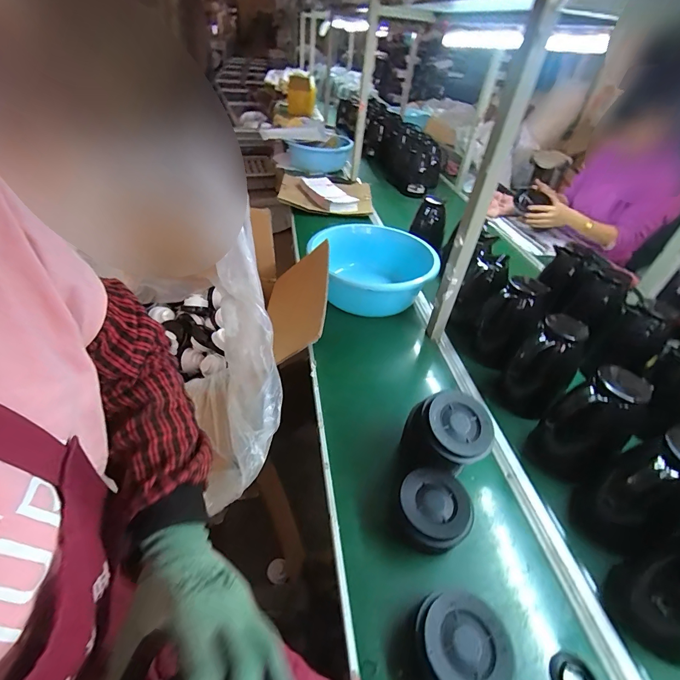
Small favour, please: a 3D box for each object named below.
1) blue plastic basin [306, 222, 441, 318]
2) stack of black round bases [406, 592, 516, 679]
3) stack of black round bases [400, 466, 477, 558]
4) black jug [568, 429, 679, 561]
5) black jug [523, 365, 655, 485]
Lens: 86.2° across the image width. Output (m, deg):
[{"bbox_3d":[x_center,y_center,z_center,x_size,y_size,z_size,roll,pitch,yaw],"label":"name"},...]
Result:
[{"bbox_3d":[0.100,-0.219,1.135,0.331,0.180,0.388,-7,42,-14],"label":"blue plastic basin"},{"bbox_3d":[0.153,0.406,0.480,0.120,0.052,0.120,-31,52,-35],"label":"stack of black round bases"},{"bbox_3d":[0.154,0.289,0.607,0.115,0.064,0.117,16,42,13],"label":"stack of black round bases"},{"bbox_3d":[0.460,0.248,0.557,0.108,0.230,0.104,-31,52,-35],"label":"black jug"},{"bbox_3d":[0.471,0.167,0.689,0.119,0.261,0.102,6,41,1],"label":"black jug"}]

